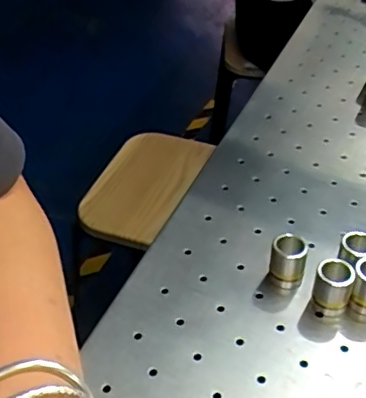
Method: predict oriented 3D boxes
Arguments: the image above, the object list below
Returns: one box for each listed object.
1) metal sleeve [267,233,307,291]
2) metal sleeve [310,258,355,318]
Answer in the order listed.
[{"bbox_3d":[0.067,0.041,0.373,0.021,0.034,0.020,0,40,0],"label":"metal sleeve"},{"bbox_3d":[0.092,0.056,0.356,0.021,0.035,0.020,11,41,13],"label":"metal sleeve"}]

